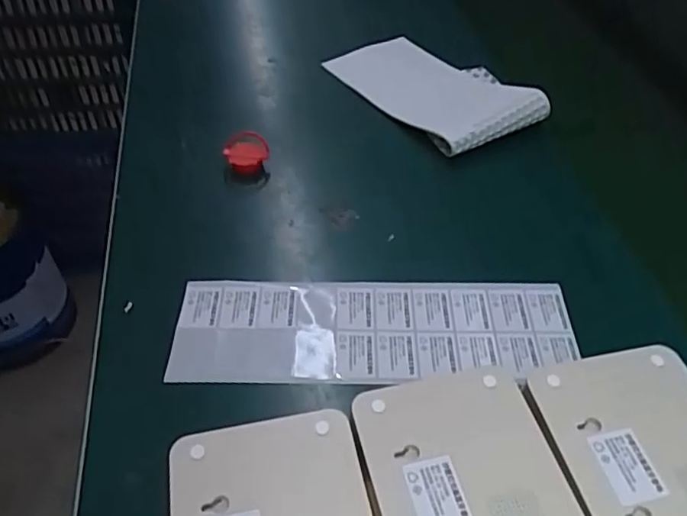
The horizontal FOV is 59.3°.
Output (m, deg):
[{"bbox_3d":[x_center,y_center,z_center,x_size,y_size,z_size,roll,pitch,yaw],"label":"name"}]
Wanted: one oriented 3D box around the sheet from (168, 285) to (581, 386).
[{"bbox_3d":[0.023,0.057,0.465,0.301,0.009,0.092,0,46,-1],"label":"sheet"}]

